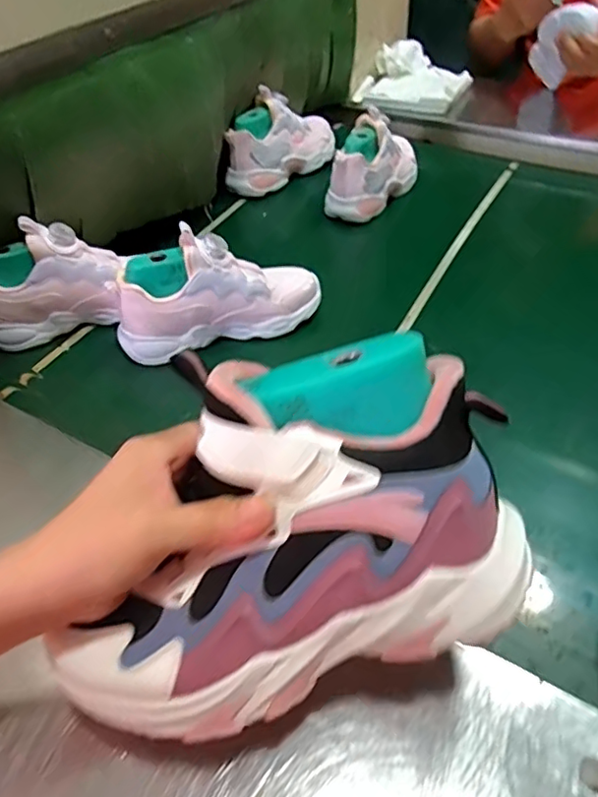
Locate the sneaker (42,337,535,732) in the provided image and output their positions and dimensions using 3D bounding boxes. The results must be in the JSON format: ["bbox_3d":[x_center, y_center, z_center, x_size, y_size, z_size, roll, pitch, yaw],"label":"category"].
[{"bbox_3d":[-0.021,0.067,0.322,0.256,0.160,0.093,-19,5,3],"label":"sneaker"}]

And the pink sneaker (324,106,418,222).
[{"bbox_3d":[0.110,-0.332,0.820,0.073,0.105,0.194,21,49,26],"label":"pink sneaker"}]

